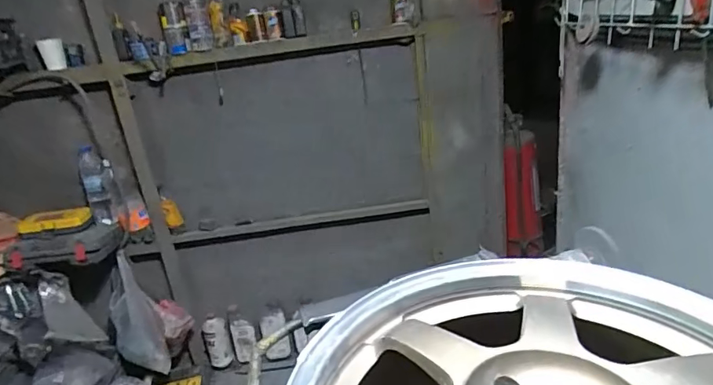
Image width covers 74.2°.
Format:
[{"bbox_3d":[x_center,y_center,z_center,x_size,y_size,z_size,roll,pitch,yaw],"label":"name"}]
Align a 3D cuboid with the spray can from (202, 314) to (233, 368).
[{"bbox_3d":[-0.518,0.548,1.754,0.084,0.189,0.062,-16,22,-22],"label":"spray can"}]

